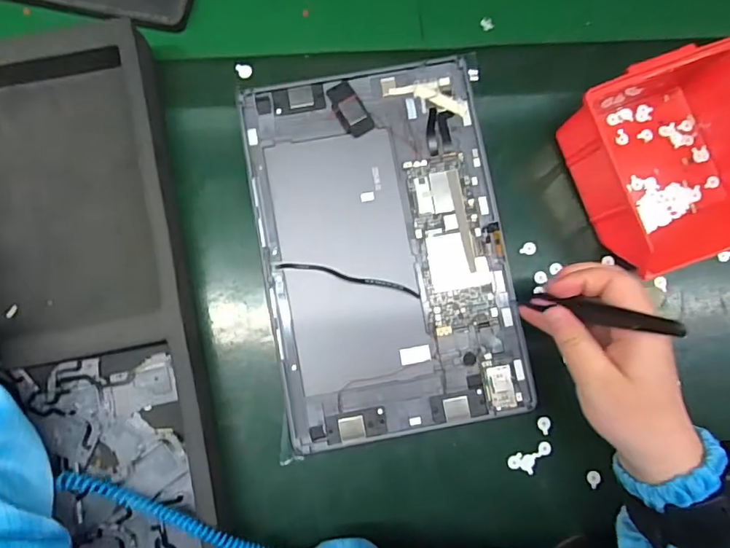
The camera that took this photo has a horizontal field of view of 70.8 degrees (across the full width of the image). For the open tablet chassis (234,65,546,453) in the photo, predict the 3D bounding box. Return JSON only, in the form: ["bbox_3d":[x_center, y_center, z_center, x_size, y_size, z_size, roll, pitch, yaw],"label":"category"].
[{"bbox_3d":[0.013,-0.018,0.359,0.163,0.008,0.251,-10,85,-2],"label":"open tablet chassis"}]

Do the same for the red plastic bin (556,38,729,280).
[{"bbox_3d":[0.221,-0.078,0.364,0.117,0.079,0.132,-23,83,-6],"label":"red plastic bin"}]

